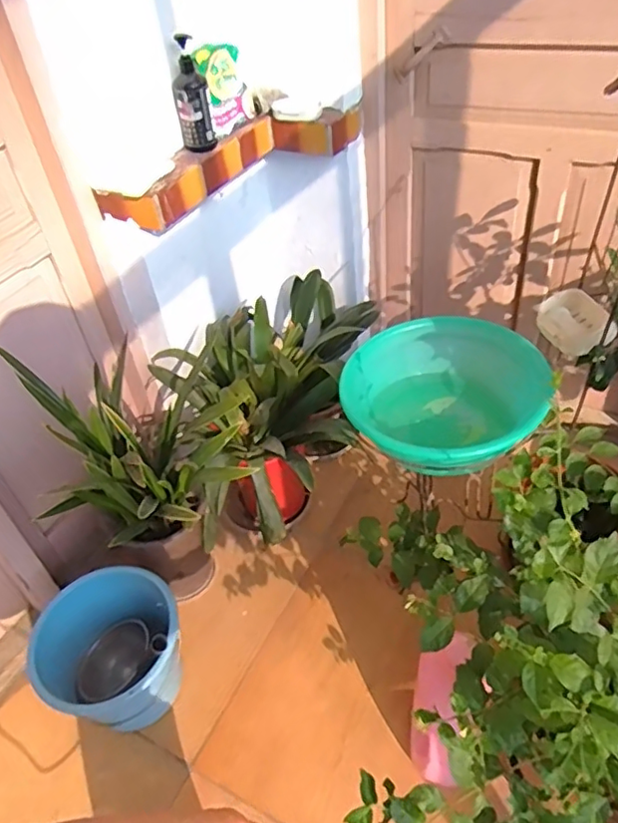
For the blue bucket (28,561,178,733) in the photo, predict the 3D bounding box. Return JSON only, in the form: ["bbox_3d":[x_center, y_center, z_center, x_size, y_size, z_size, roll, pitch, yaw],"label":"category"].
[{"bbox_3d":[-0.405,0.521,1.252,0.284,0.259,0.271,-4,44,4],"label":"blue bucket"}]

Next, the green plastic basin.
[{"bbox_3d":[0.264,-0.022,1.184,0.358,0.152,0.366,-4,44,4],"label":"green plastic basin"}]

